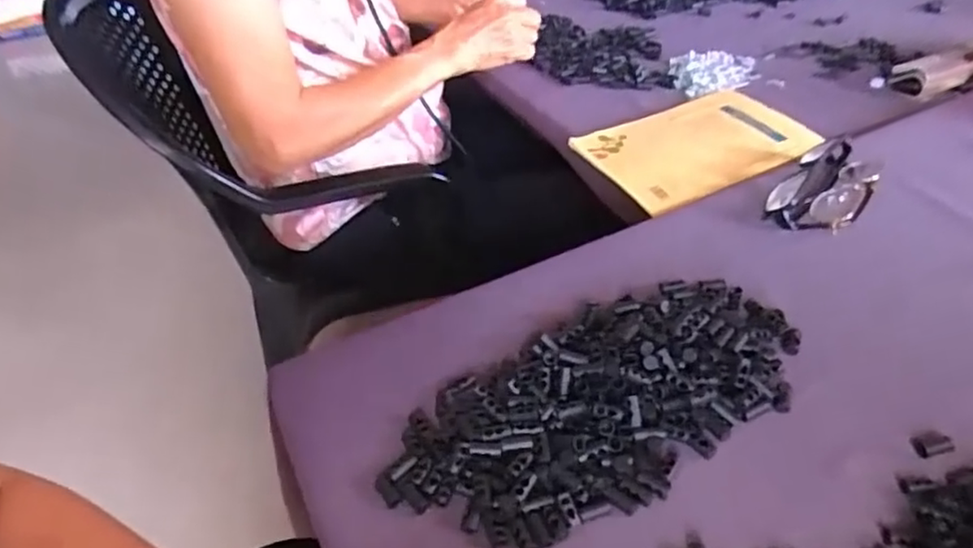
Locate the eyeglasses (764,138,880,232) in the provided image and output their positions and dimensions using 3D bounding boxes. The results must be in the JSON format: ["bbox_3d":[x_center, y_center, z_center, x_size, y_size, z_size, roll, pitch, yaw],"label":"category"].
[{"bbox_3d":[0.285,-0.074,0.548,0.064,0.024,0.123,28,52,32],"label":"eyeglasses"}]

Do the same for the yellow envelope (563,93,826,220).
[{"bbox_3d":[0.212,-0.128,0.639,0.209,0.007,0.154,-23,44,-17],"label":"yellow envelope"}]

